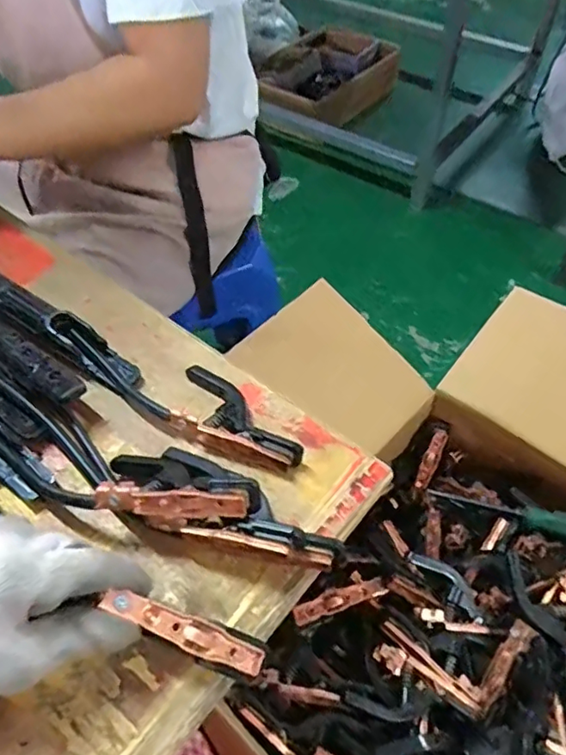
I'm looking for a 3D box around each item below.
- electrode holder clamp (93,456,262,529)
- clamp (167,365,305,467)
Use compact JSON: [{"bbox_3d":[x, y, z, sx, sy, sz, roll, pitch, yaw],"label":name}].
[{"bbox_3d":[-0.071,0.071,0.357,0.113,0.034,0.046,5,52,23],"label":"electrode holder clamp"},{"bbox_3d":[-0.031,0.026,0.426,0.107,0.025,0.062,14,54,13],"label":"clamp"}]

